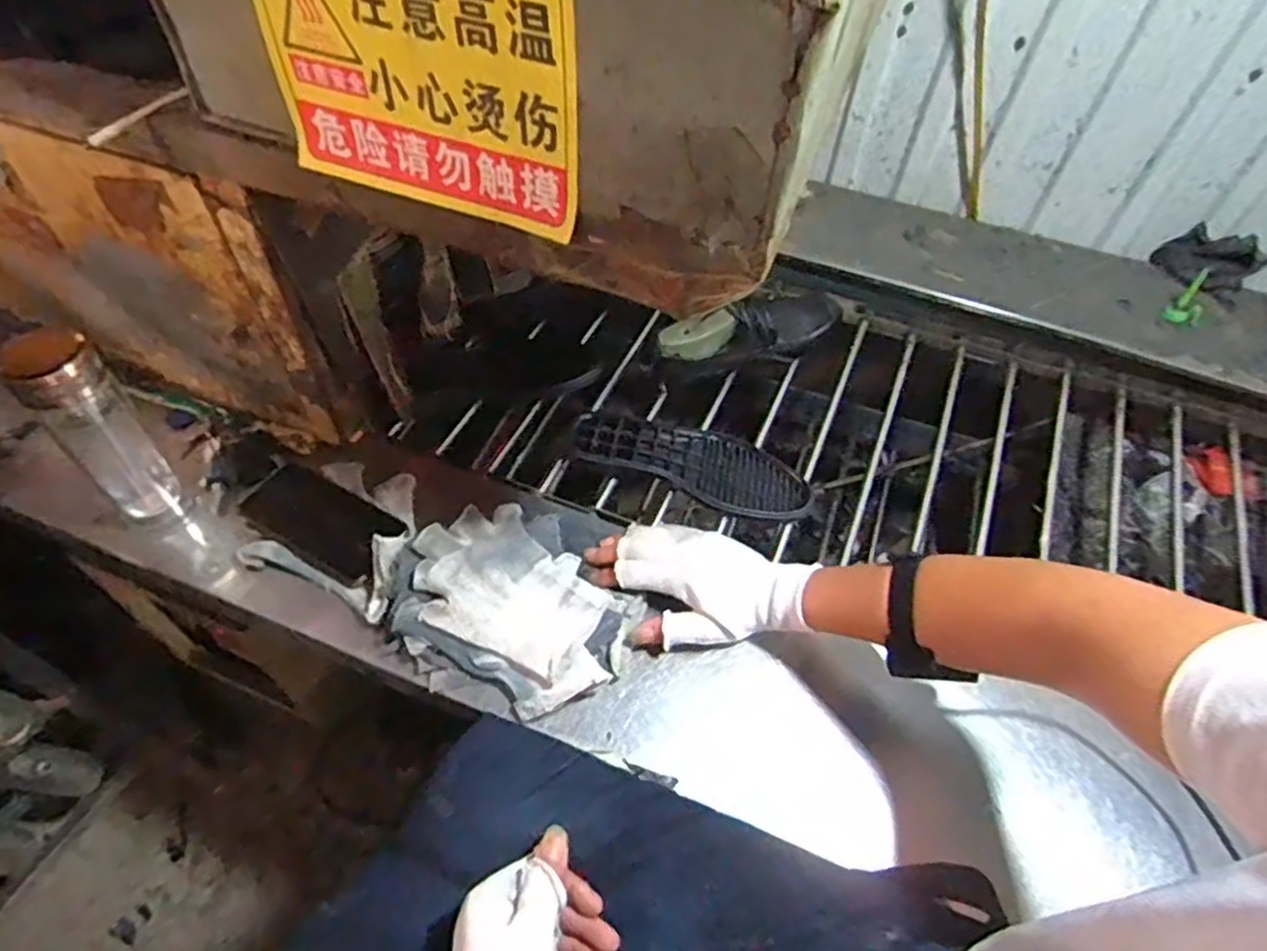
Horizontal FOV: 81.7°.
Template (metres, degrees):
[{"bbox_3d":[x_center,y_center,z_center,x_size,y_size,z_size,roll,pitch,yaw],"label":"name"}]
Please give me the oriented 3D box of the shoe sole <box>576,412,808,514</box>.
[{"bbox_3d":[0.067,-0.019,0.823,0.263,0.026,0.096,20,56,12],"label":"shoe sole"}]

